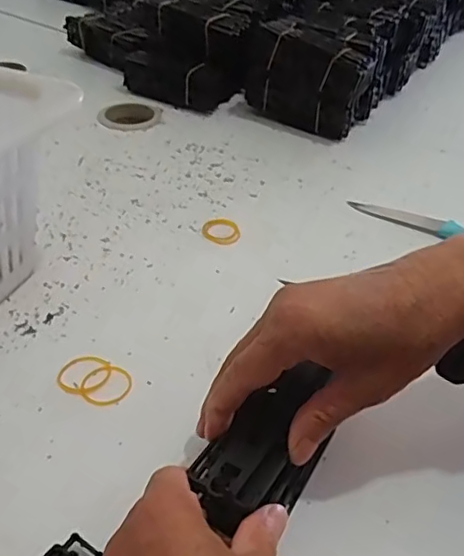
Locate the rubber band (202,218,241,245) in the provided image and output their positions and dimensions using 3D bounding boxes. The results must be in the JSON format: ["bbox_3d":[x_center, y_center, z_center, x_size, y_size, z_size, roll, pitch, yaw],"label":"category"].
[{"bbox_3d":[-0.008,-0.041,0.507,0.031,0.004,0.035,-31,50,-34],"label":"rubber band"}]

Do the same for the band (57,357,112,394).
[{"bbox_3d":[-0.093,0.060,0.378,0.030,0.004,0.032,1,40,-1],"label":"band"}]

